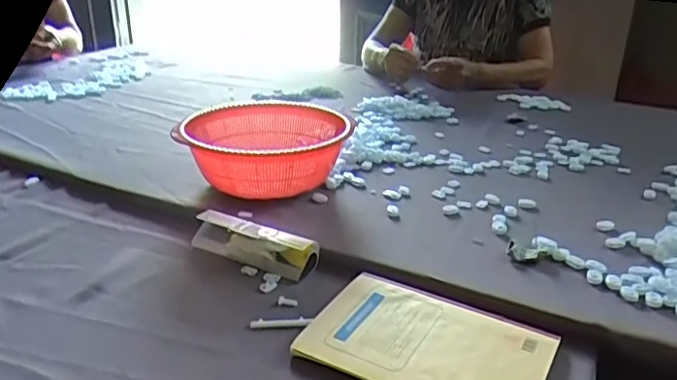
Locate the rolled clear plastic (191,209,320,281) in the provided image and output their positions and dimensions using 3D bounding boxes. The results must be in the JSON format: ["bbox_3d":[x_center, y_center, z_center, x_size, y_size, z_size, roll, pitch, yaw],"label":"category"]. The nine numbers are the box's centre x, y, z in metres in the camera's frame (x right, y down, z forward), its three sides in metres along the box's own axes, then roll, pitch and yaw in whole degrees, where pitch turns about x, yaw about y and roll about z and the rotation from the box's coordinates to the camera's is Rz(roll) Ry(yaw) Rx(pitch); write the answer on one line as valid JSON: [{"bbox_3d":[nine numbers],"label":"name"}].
[{"bbox_3d":[-0.098,0.060,0.670,0.149,0.037,0.036,13,28,26],"label":"rolled clear plastic"}]

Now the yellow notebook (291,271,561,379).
[{"bbox_3d":[0.083,0.137,0.527,0.200,0.015,0.145,14,28,27],"label":"yellow notebook"}]

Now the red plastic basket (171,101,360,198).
[{"bbox_3d":[-0.102,-0.050,0.814,0.218,0.097,0.219,3,25,6],"label":"red plastic basket"}]

